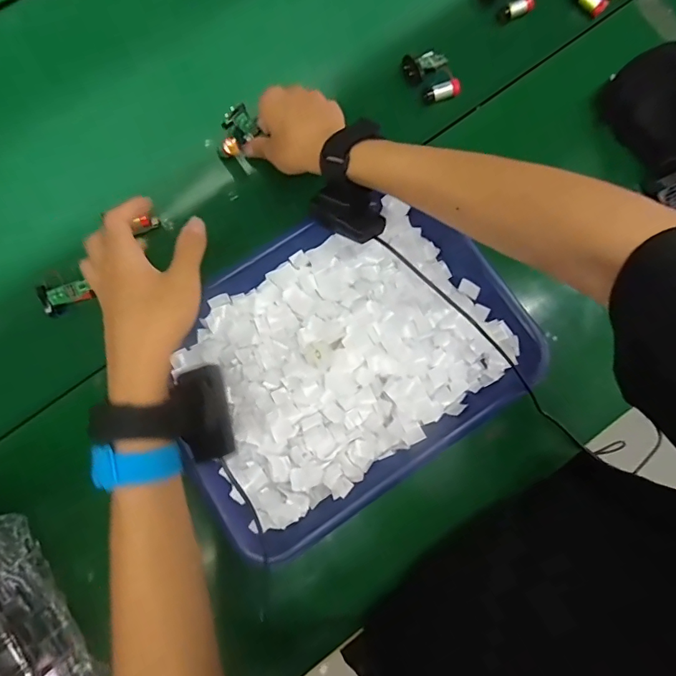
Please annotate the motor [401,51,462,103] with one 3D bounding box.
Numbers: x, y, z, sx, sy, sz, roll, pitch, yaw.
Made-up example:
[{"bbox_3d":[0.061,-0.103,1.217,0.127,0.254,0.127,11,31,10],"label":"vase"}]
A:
[{"bbox_3d":[0.101,-0.286,0.485,0.051,0.016,0.058,-15,78,-2],"label":"motor"}]

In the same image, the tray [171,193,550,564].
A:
[{"bbox_3d":[0.002,0.023,0.442,0.320,0.044,0.238,-33,80,-6],"label":"tray"}]

